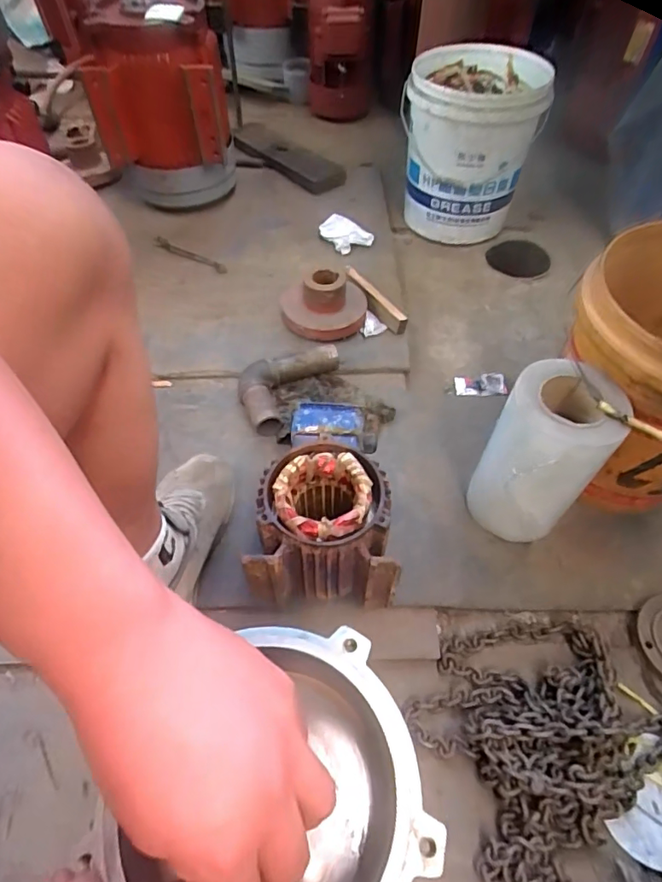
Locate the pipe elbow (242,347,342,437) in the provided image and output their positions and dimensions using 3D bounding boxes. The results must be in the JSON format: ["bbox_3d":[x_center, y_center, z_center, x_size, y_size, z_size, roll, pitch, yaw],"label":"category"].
[{"bbox_3d":[-0.087,-0.100,0.920,0.124,0.058,0.209,28,59,17],"label":"pipe elbow"}]

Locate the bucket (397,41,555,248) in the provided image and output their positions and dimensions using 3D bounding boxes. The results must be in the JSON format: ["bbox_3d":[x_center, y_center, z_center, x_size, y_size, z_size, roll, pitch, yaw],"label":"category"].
[{"bbox_3d":[0.279,-0.618,1.108,0.265,0.287,0.241,11,55,6],"label":"bucket"}]

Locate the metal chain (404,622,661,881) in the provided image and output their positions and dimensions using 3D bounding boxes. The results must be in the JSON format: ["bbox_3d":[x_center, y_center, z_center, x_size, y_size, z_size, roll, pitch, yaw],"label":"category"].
[{"bbox_3d":[0.276,0.321,0.627,0.356,0.060,0.256,-25,59,-18],"label":"metal chain"}]

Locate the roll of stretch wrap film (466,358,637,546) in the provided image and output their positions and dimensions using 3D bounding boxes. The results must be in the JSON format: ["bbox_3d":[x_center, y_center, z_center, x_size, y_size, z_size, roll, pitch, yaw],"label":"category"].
[{"bbox_3d":[0.279,0.038,0.725,0.134,0.265,0.161,29,59,17],"label":"roll of stretch wrap film"}]

